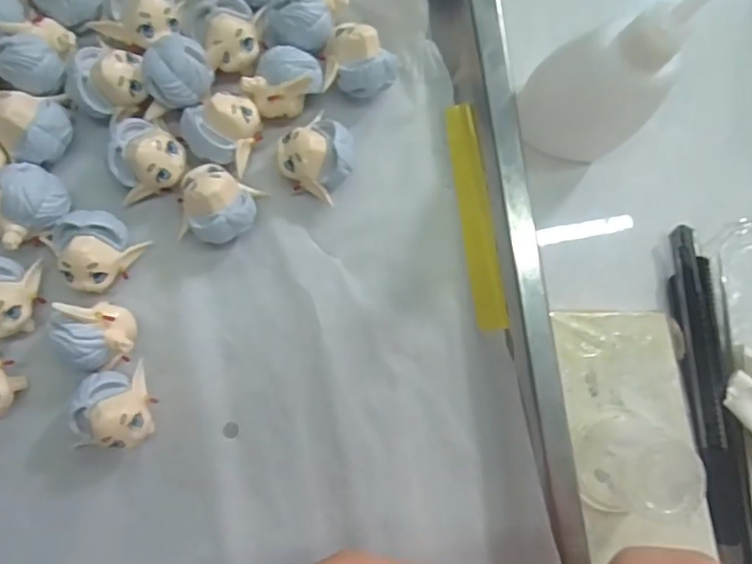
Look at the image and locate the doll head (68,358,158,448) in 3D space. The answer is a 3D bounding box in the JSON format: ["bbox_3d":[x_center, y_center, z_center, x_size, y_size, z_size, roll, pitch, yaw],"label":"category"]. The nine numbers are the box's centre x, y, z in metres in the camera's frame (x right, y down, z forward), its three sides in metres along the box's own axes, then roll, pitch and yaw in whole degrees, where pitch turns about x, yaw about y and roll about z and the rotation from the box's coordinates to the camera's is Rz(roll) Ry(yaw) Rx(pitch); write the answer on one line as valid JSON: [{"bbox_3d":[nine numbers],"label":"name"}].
[{"bbox_3d":[-0.092,0.045,0.208,0.023,0.025,0.027,-21,87,-6],"label":"doll head"}]

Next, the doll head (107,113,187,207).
[{"bbox_3d":[-0.083,-0.046,0.217,0.025,0.023,0.032,-5,86,-5],"label":"doll head"}]

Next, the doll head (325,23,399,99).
[{"bbox_3d":[-0.006,-0.083,0.228,0.026,0.022,0.025,3,85,-4],"label":"doll head"}]

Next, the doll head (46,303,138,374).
[{"bbox_3d":[-0.099,0.020,0.208,0.025,0.022,0.023,-4,86,-5],"label":"doll head"}]

